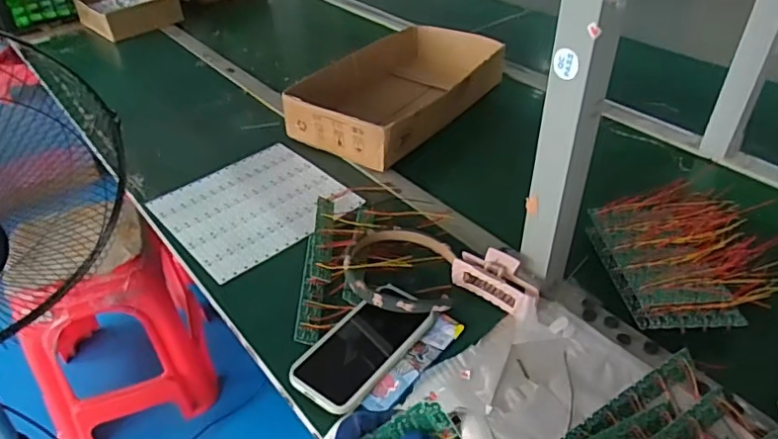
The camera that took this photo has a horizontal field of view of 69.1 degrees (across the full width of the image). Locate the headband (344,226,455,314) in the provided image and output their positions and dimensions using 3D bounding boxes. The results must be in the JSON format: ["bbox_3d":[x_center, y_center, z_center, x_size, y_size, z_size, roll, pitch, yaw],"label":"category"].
[{"bbox_3d":[0.013,0.060,0.683,0.126,0.036,0.143,3,39,8],"label":"headband"}]

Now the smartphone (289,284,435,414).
[{"bbox_3d":[-0.026,0.132,0.609,0.084,0.015,0.169,23,46,29],"label":"smartphone"}]

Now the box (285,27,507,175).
[{"bbox_3d":[0.024,-0.237,1.011,0.226,0.077,0.412,23,46,29],"label":"box"}]

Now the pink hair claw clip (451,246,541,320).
[{"bbox_3d":[0.124,0.069,0.656,0.038,0.049,0.106,-33,47,-31],"label":"pink hair claw clip"}]

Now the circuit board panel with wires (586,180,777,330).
[{"bbox_3d":[0.362,0.040,0.685,0.197,0.042,0.217,-6,39,-4],"label":"circuit board panel with wires"}]

